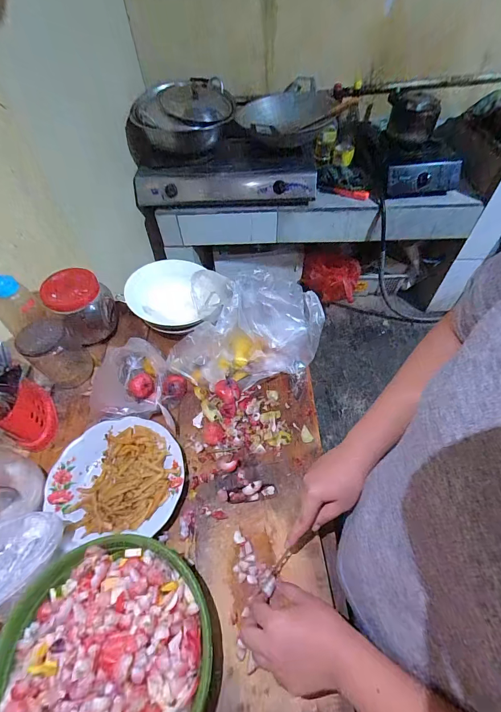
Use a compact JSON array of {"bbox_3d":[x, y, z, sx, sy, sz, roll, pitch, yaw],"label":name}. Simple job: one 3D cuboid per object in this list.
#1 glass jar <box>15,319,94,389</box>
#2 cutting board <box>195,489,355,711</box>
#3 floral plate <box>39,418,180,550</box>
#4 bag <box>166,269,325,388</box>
[{"bbox_3d":[-0.381,-0.007,0.639,0.085,0.135,0.089,-1,54,2],"label":"glass jar"},{"bbox_3d":[0.020,0.324,0.438,0.173,0.017,0.250,-8,54,-3],"label":"cutting board"},{"bbox_3d":[-0.215,0.194,0.532,0.207,0.035,0.182,-8,54,-3],"label":"floral plate"},{"bbox_3d":[-0.009,-0.058,0.610,0.292,0.159,0.152,-17,55,-9],"label":"bag"}]

